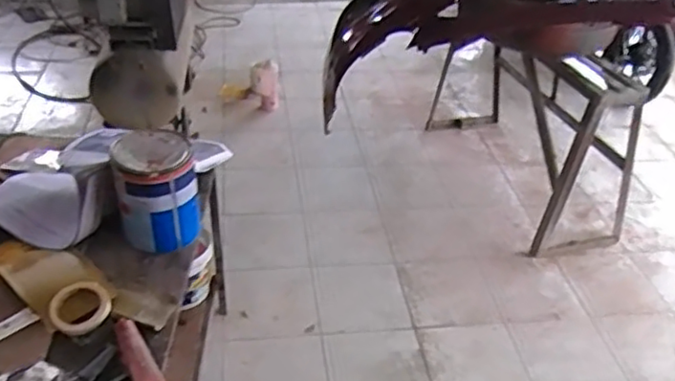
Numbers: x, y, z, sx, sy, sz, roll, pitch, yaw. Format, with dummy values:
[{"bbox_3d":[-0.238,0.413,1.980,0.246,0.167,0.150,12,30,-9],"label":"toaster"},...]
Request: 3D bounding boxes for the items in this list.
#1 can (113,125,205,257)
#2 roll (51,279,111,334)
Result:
[{"bbox_3d":[-0.375,-0.006,1.331,0.159,0.200,0.171,3,37,-2],"label":"can"},{"bbox_3d":[-0.479,0.215,1.177,0.105,0.017,0.105,39,56,12],"label":"roll"}]

